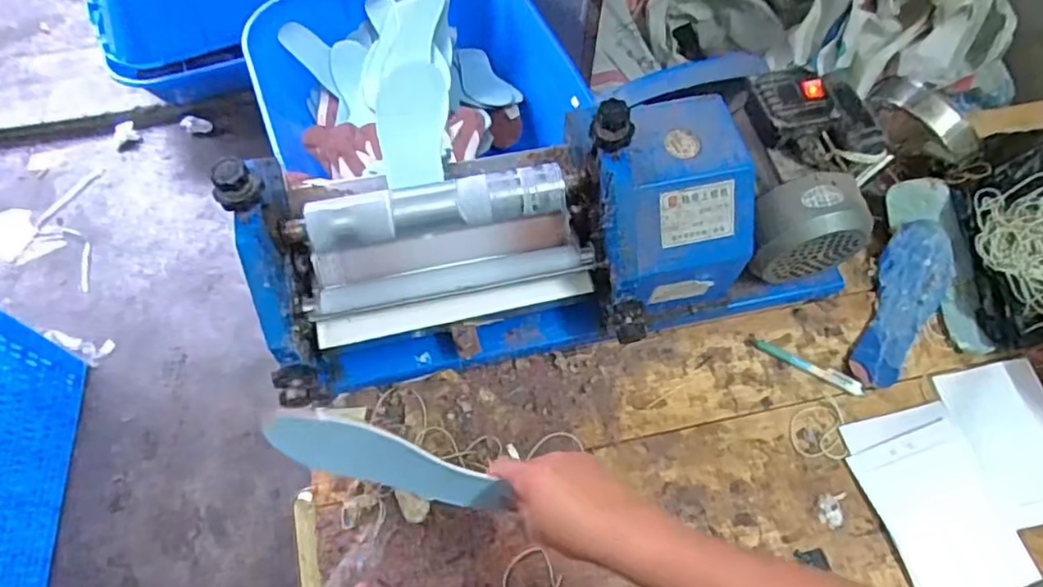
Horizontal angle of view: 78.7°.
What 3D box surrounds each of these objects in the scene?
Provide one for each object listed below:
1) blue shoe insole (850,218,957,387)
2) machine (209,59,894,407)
[{"bbox_3d":[0.481,0.016,0.791,0.079,0.043,0.234,24,65,10],"label":"blue shoe insole"},{"bbox_3d":[0.050,-0.081,0.699,0.644,0.219,0.281,-18,65,-10],"label":"machine"}]

